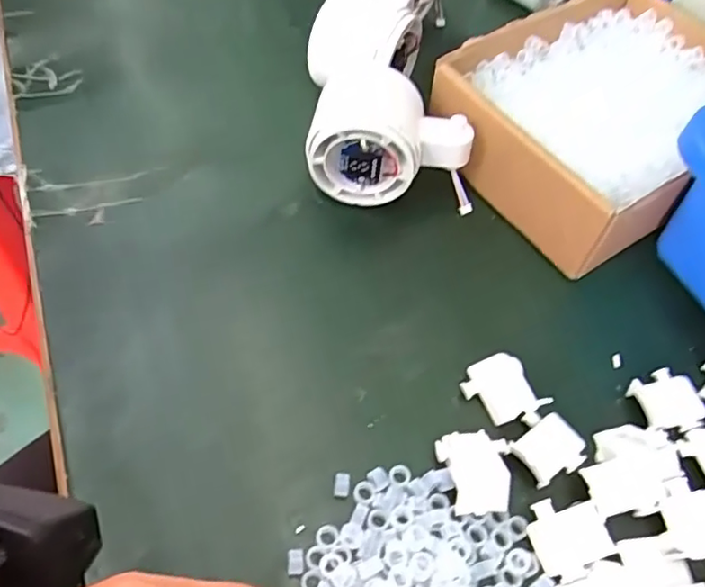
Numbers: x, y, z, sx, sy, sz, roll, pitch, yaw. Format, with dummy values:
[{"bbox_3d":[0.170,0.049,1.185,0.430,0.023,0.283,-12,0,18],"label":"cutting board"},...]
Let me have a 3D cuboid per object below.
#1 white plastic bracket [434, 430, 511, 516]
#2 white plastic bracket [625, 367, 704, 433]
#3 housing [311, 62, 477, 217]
[{"bbox_3d":[0.052,0.073,0.248,0.029,0.004,0.033,-7,58,-7],"label":"white plastic bracket"},{"bbox_3d":[0.143,0.050,0.274,0.030,0.008,0.029,1,57,-2],"label":"white plastic bracket"},{"bbox_3d":[0.022,-0.089,0.324,0.084,0.058,0.059,4,57,0],"label":"housing"}]

